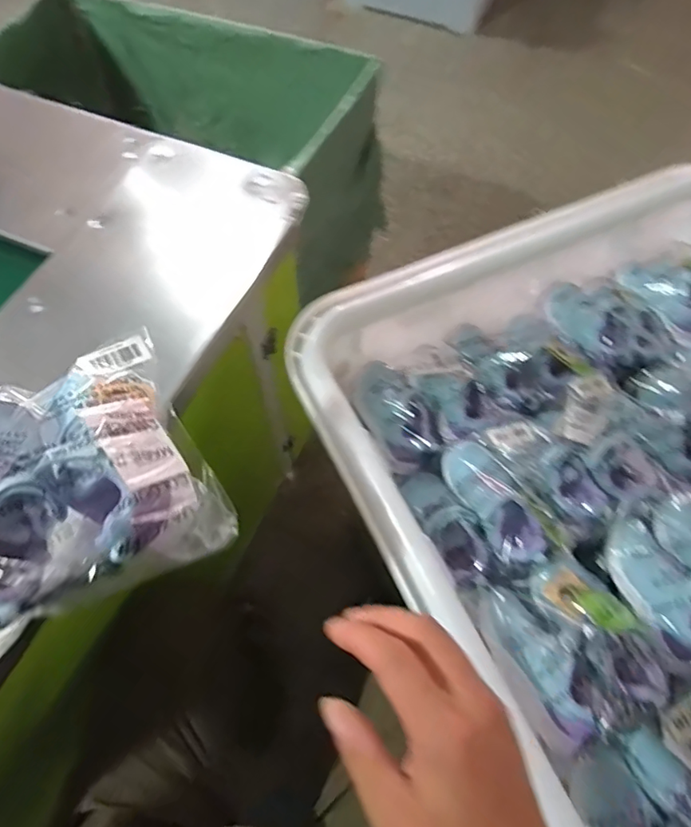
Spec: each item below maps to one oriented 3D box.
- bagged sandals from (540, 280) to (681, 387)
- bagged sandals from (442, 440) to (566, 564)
[{"bbox_3d":[0.384,-0.123,0.767,0.191,0.055,0.138,29,66,14],"label":"bagged sandals"},{"bbox_3d":[0.182,0.096,0.619,0.082,0.050,0.168,-25,65,-13],"label":"bagged sandals"}]

